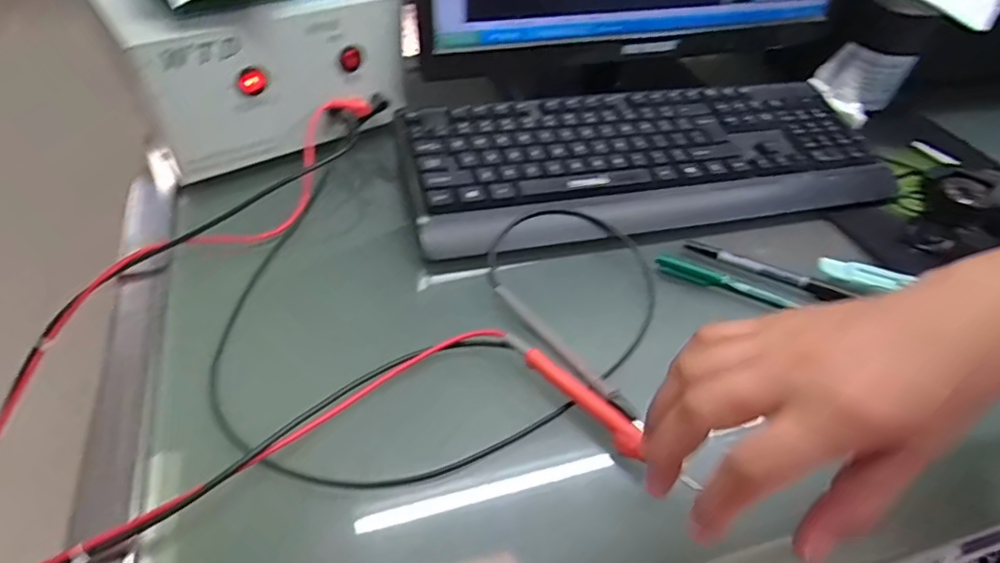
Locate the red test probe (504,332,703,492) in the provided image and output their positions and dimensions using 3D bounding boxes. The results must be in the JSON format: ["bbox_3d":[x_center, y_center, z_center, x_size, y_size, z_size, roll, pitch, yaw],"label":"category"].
[{"bbox_3d":[0.055,0.076,0.340,0.137,0.015,0.013,38,54,26],"label":"red test probe"}]

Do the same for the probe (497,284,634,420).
[{"bbox_3d":[0.039,0.042,0.372,0.011,0.011,0.131,-25,55,-27],"label":"probe"}]

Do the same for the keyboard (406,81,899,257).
[{"bbox_3d":[0.138,-0.110,0.502,0.432,0.040,0.158,-8,48,-14],"label":"keyboard"}]

